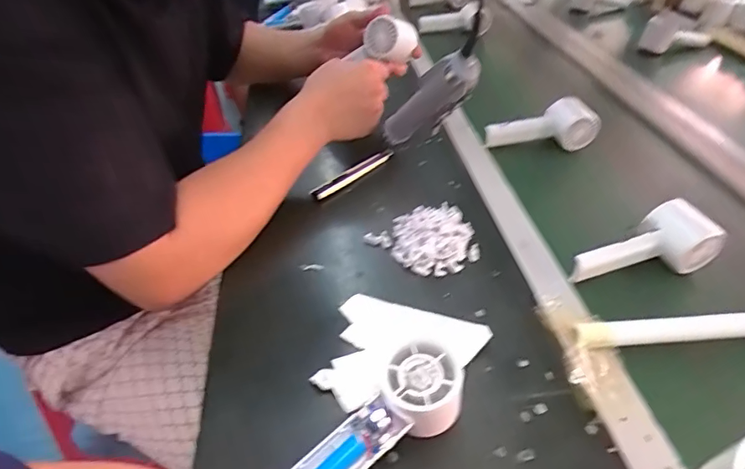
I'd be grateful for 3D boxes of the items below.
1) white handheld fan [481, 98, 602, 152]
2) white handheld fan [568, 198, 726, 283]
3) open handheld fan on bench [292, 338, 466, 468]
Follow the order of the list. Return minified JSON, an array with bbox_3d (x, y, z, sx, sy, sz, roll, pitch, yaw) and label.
[{"bbox_3d":[0.246,-0.157,0.710,0.162,0.054,0.053,-7,40,-11],"label":"white handheld fan"},{"bbox_3d":[0.274,0.017,0.505,0.152,0.055,0.052,-17,42,-4],"label":"white handheld fan"},{"bbox_3d":[0.000,0.144,0.344,0.158,0.048,0.054,-38,52,-11],"label":"open handheld fan on bench"}]

